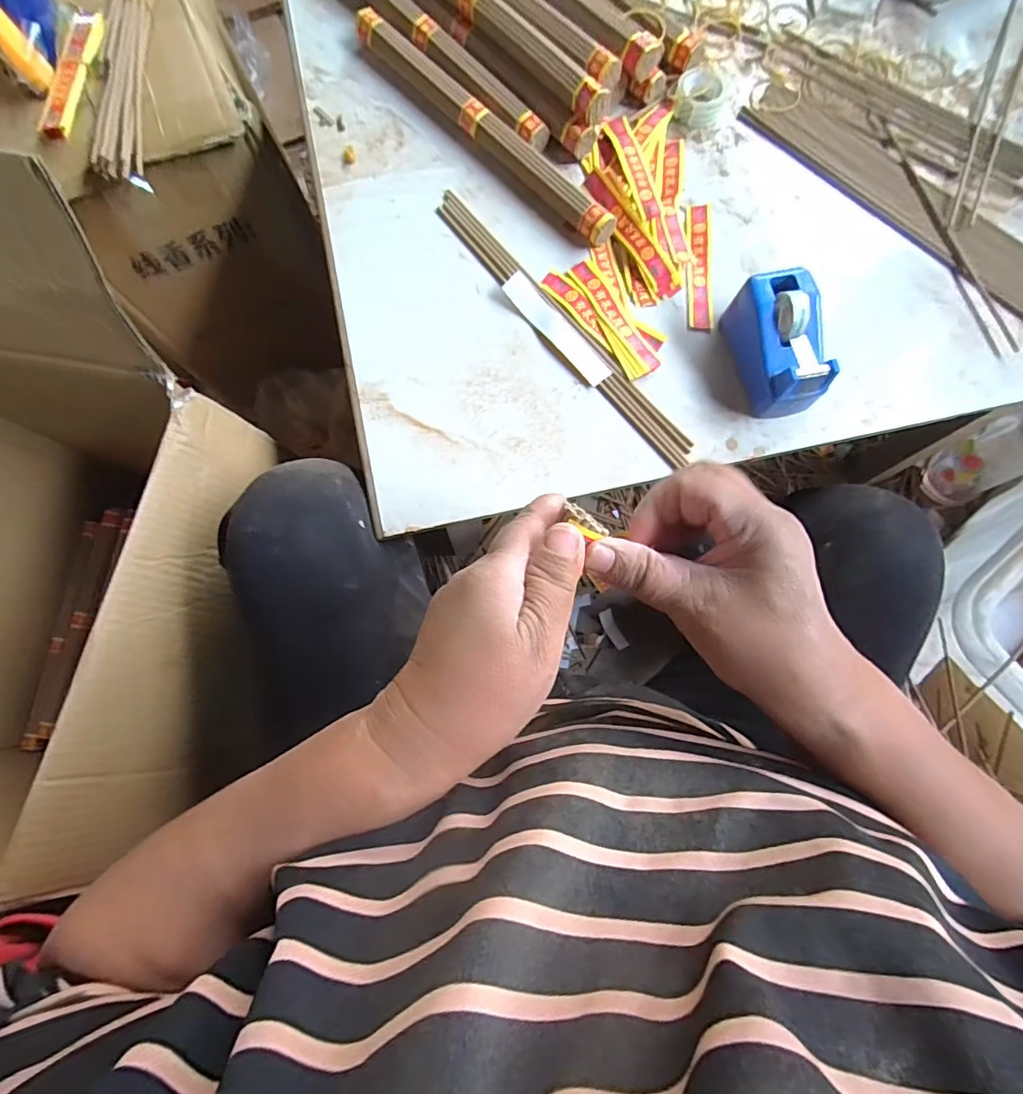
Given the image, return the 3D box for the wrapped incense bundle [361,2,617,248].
[{"bbox_3d":[-0.030,-0.382,0.462,0.021,0.023,0.323,-43,81,-9],"label":"wrapped incense bundle"}]

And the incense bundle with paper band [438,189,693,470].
[{"bbox_3d":[0.037,-0.191,0.431,0.031,0.012,0.314,-39,81,-8],"label":"incense bundle with paper band"}]

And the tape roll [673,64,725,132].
[{"bbox_3d":[0.174,-0.417,0.474,0.045,0.021,0.045,0,78,0],"label":"tape roll"}]

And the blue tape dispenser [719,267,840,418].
[{"bbox_3d":[0.212,-0.159,0.404,0.056,0.055,0.102,-13,78,-3],"label":"blue tape dispenser"}]

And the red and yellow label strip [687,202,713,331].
[{"bbox_3d":[0.165,-0.247,0.446,0.022,0.007,0.122,5,78,0],"label":"red and yellow label strip"}]

